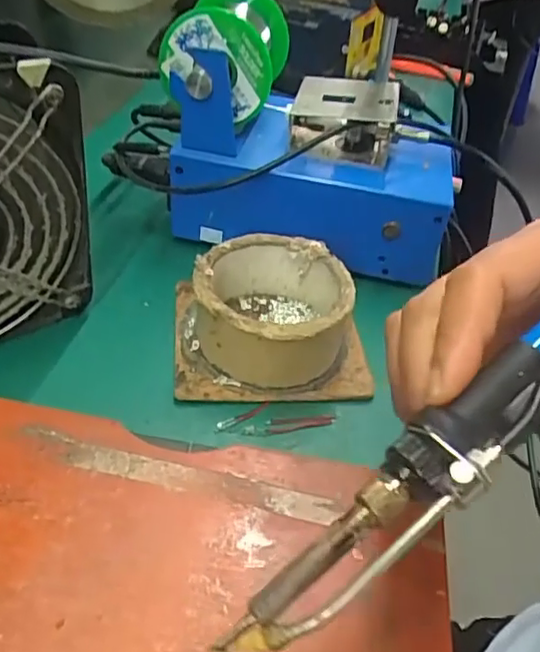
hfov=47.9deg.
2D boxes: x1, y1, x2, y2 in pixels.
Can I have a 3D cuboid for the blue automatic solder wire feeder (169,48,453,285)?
[{"bbox_3d":[0.016,-0.113,0.412,0.207,0.113,0.109,7,42,-1],"label":"blue automatic solder wire feeder"}]

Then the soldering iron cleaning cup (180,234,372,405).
[{"bbox_3d":[0.002,-0.007,0.346,0.110,0.048,0.090,0,42,-5],"label":"soldering iron cleaning cup"}]

